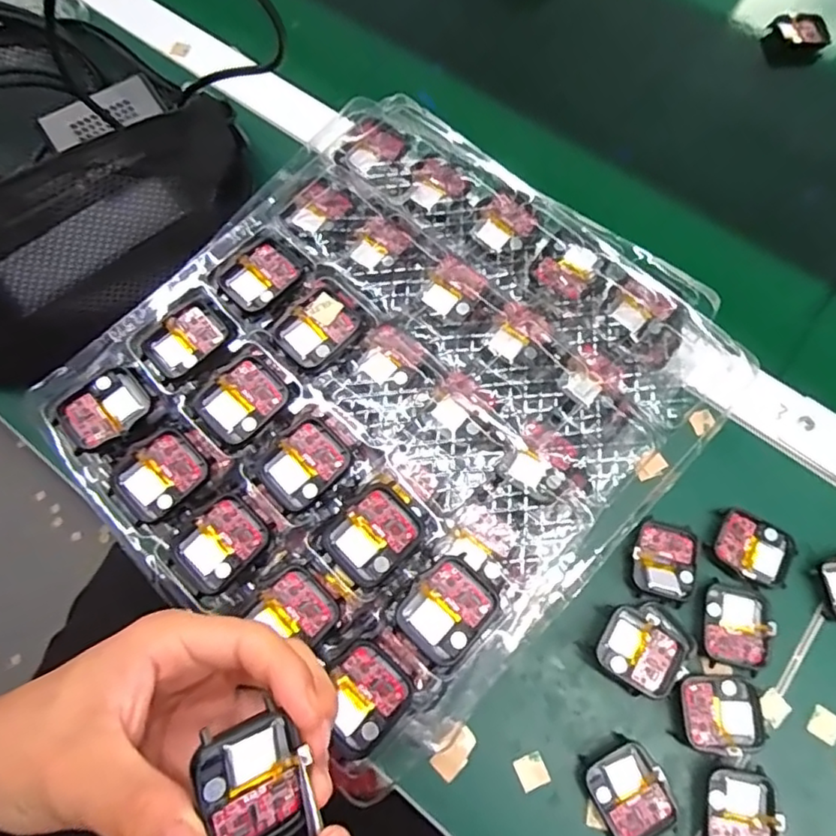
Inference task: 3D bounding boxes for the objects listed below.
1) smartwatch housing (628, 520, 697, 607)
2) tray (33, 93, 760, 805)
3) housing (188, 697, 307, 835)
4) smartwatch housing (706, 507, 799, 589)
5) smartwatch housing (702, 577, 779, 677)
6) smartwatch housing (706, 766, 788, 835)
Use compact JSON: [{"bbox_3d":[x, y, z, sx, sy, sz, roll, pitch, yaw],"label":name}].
[{"bbox_3d":[0.144,0.083,0.349,0.038,0.010,0.045,19,70,7],"label":"smartwatch housing"},{"bbox_3d":[-0.009,-0.021,0.324,0.276,0.021,0.300,40,77,13],"label":"tray"},{"bbox_3d":[-0.056,0.126,0.202,0.033,0.006,0.043,-8,91,-36],"label":"housing"},{"bbox_3d":[0.199,0.075,0.353,0.046,0.004,0.041,35,73,13],"label":"smartwatch housing"},{"bbox_3d":[0.181,0.118,0.339,0.036,0.005,0.046,12,69,5],"label":"smartwatch housing"},{"bbox_3d":[0.166,0.206,0.306,0.037,0.005,0.046,8,72,4],"label":"smartwatch housing"}]

